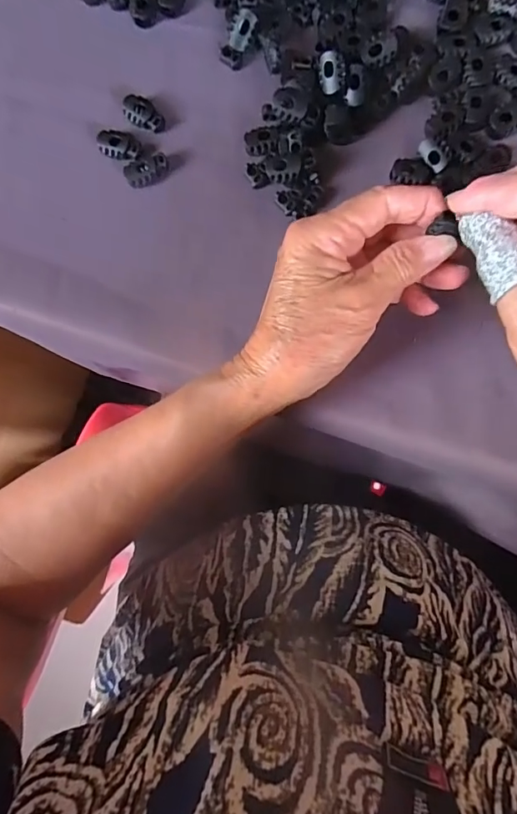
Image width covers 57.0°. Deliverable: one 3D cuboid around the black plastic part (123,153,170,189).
[{"bbox_3d":[-0.072,-0.153,0.306,0.028,0.006,0.018,-22,85,4],"label":"black plastic part"}]

